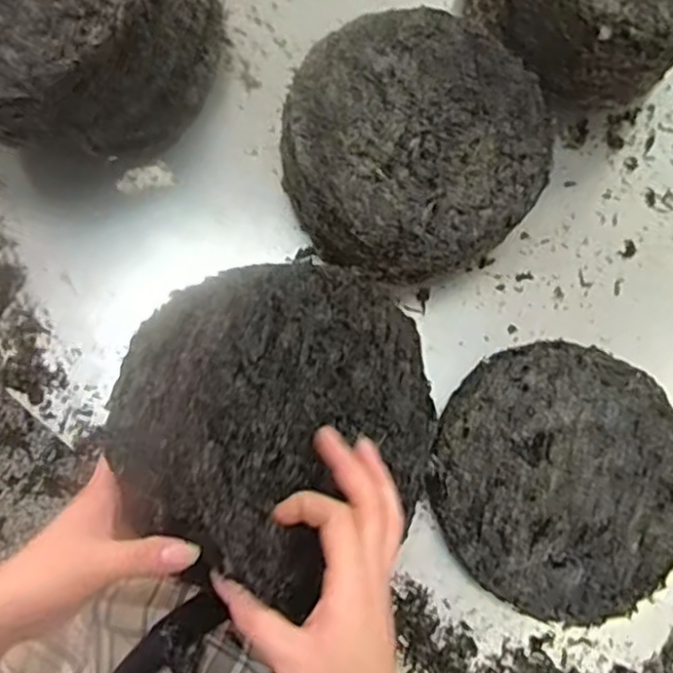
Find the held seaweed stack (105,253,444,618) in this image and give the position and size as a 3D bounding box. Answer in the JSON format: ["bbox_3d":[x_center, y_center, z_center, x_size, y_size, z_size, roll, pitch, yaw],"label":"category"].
[{"bbox_3d":[-0.028,0.059,0.430,0.204,0.069,0.197,-24,101,-46],"label":"held seaweed stack"}]

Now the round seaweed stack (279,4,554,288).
[{"bbox_3d":[0.059,-0.151,0.568,0.201,0.090,0.206,0,77,-1],"label":"round seaweed stack"}]

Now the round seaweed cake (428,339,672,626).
[{"bbox_3d":[0.173,0.109,0.537,0.193,0.033,0.196,0,77,-1],"label":"round seaweed cake"}]

